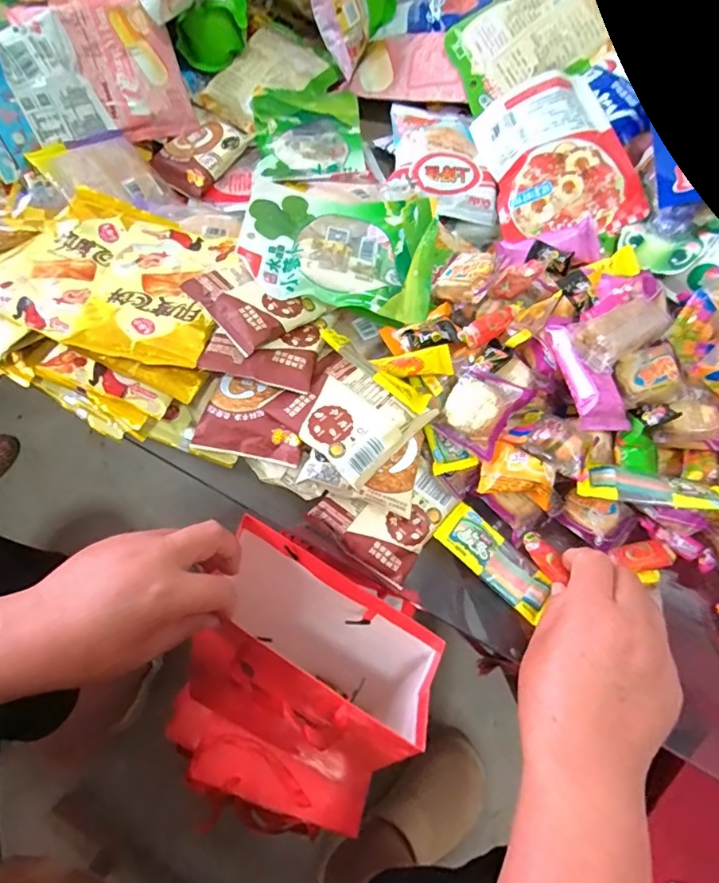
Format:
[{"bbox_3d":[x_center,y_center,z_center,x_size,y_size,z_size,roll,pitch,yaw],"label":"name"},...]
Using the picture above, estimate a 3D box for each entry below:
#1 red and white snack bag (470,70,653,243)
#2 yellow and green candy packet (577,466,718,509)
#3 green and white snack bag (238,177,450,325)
[{"bbox_3d":[0.187,-0.270,0.461,0.120,0.031,0.168,-19,87,9],"label":"red and white snack bag"},{"bbox_3d":[0.206,0.036,0.335,0.100,0.017,0.032,4,49,15],"label":"yellow and green candy packet"},{"bbox_3d":[-0.015,-0.166,0.412,0.166,0.028,0.118,9,65,3],"label":"green and white snack bag"}]

